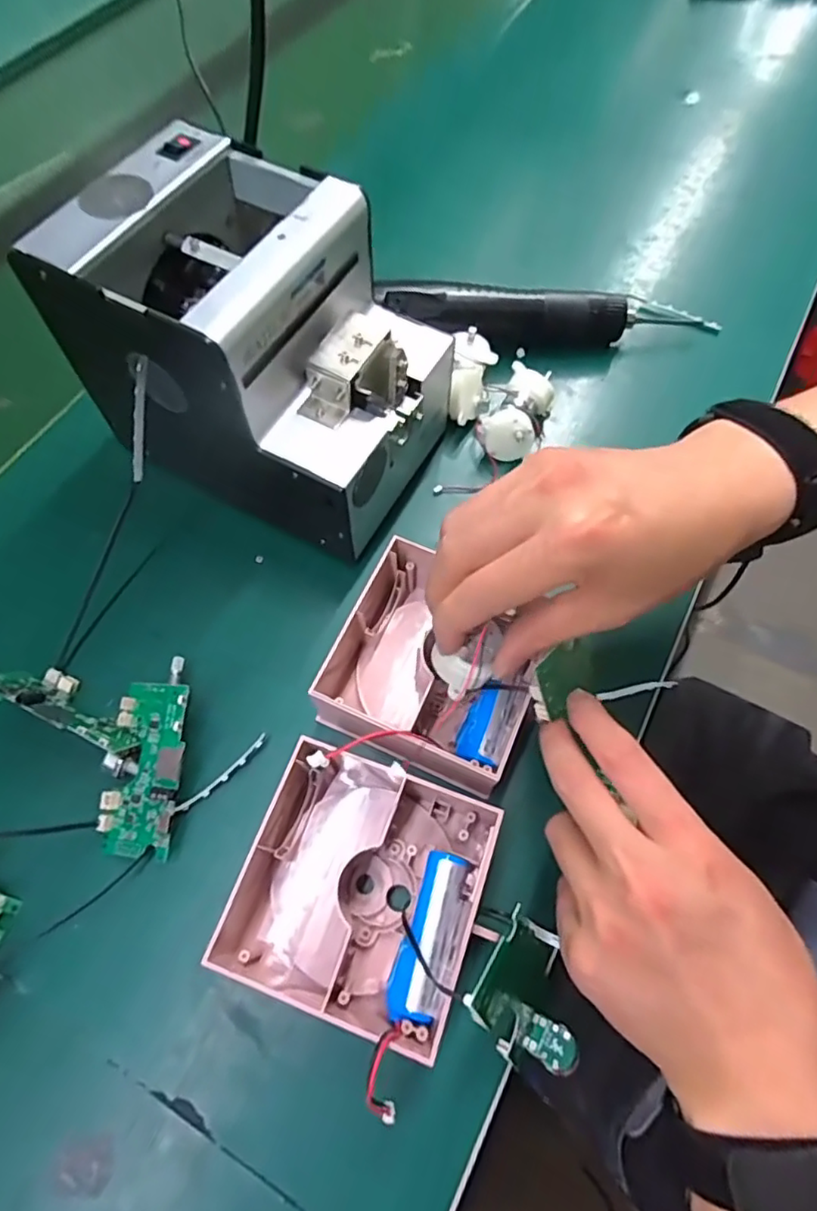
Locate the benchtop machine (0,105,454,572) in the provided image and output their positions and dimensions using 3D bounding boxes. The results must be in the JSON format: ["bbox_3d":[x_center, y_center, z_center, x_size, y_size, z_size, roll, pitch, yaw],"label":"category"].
[{"bbox_3d":[-0.082,-0.130,0.343,0.173,0.152,0.156,24,67,11],"label":"benchtop machine"}]

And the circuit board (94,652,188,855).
[{"bbox_3d":[-0.133,0.077,0.308,0.038,0.007,0.095,-1,76,18],"label":"circuit board"}]

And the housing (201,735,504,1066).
[{"bbox_3d":[-0.025,0.129,0.279,0.111,0.047,0.112,17,66,8],"label":"housing"}]

